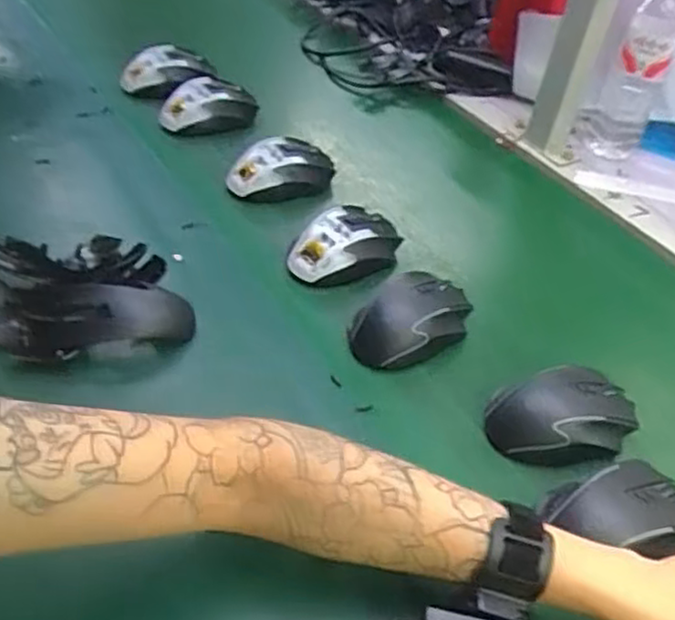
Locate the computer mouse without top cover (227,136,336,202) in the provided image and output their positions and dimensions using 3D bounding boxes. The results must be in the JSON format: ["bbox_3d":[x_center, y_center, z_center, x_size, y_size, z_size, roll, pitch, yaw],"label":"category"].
[{"bbox_3d":[-0.058,-0.148,0.743,0.113,0.045,0.062,-19,49,-26],"label":"computer mouse without top cover"}]

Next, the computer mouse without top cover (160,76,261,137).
[{"bbox_3d":[-0.147,-0.237,0.811,0.112,0.033,0.072,-3,44,-11],"label":"computer mouse without top cover"}]

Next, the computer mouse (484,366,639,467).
[{"bbox_3d":[0.174,0.081,0.532,0.115,0.042,0.059,-3,44,-11],"label":"computer mouse"}]

